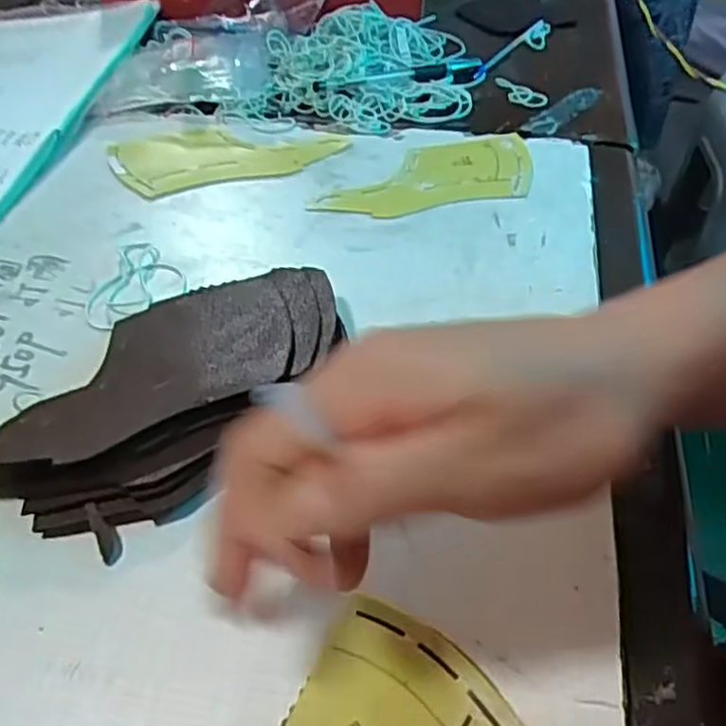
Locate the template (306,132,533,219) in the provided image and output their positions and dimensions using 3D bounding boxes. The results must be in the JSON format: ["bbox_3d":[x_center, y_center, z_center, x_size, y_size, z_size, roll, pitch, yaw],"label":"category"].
[{"bbox_3d":[0.039,-0.118,0.464,0.145,0.005,0.075,-11,47,-8],"label":"template"}]

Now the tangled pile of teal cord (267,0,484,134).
[{"bbox_3d":[0.009,-0.230,0.555,0.153,0.024,0.155,-2,46,1],"label":"tangled pile of teal cord"}]

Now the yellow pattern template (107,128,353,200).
[{"bbox_3d":[-0.093,-0.144,0.493,0.148,0.005,0.079,-15,47,-11],"label":"yellow pattern template"}]

